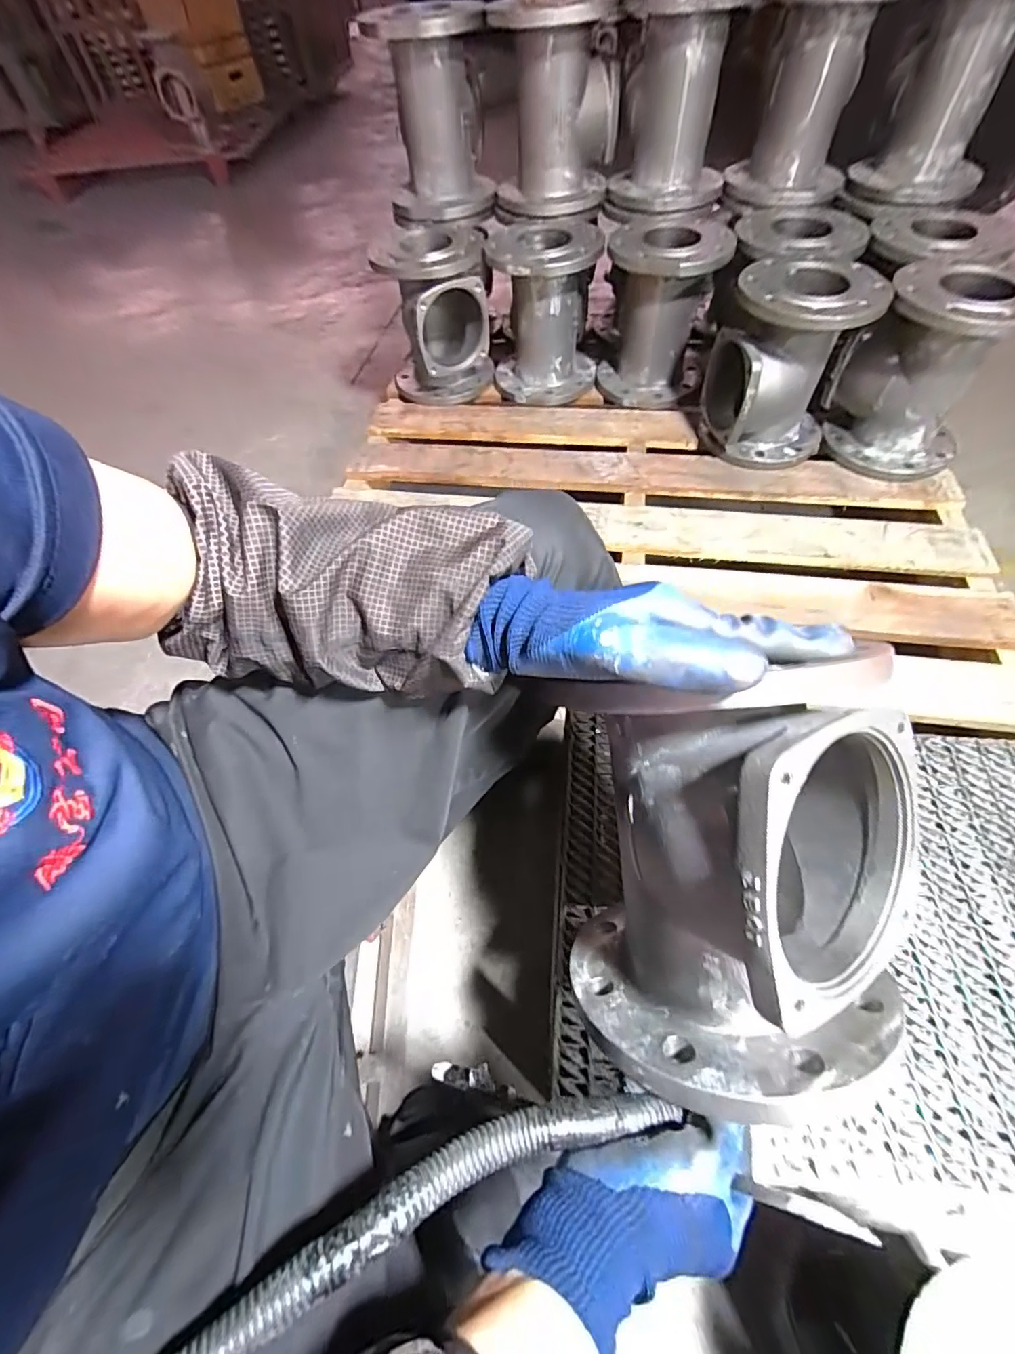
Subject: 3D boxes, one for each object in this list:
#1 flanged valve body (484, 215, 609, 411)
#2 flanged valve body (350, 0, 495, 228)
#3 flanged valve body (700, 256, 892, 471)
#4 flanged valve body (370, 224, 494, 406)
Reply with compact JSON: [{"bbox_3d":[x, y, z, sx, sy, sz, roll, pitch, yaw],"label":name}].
[{"bbox_3d":[0.075,-0.735,1.032,0.205,0.256,0.221,0,58,4],"label":"flanged valve body"},{"bbox_3d":[-0.136,-1.019,0.936,0.196,0.268,0.225,-8,57,-1],"label":"flanged valve body"},{"bbox_3d":[0.460,-0.514,0.861,0.198,0.254,0.195,-2,57,3],"label":"flanged valve body"},{"bbox_3d":[-0.144,-0.728,1.045,0.206,0.258,0.203,-8,57,-1],"label":"flanged valve body"}]

